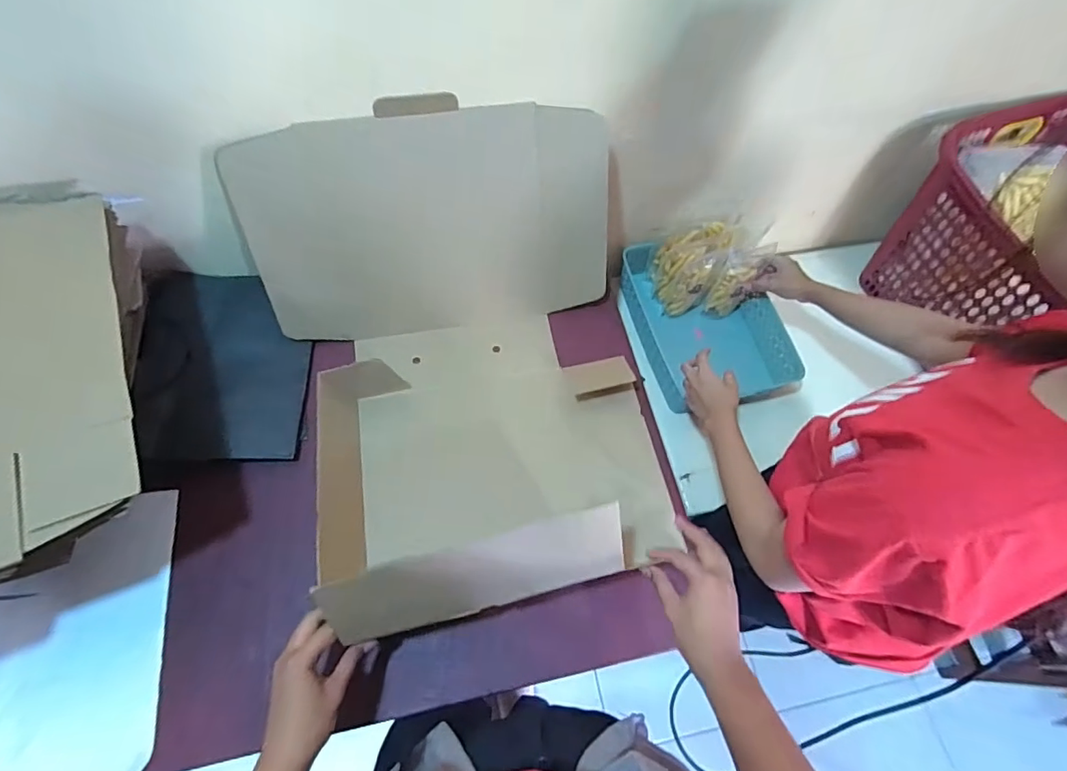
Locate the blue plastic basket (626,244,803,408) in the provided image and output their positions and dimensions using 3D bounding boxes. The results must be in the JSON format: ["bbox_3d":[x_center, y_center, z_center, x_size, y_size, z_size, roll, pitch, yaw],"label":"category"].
[{"bbox_3d":[0.314,-0.116,0.931,0.253,0.101,0.314,-12,65,-8],"label":"blue plastic basket"}]

